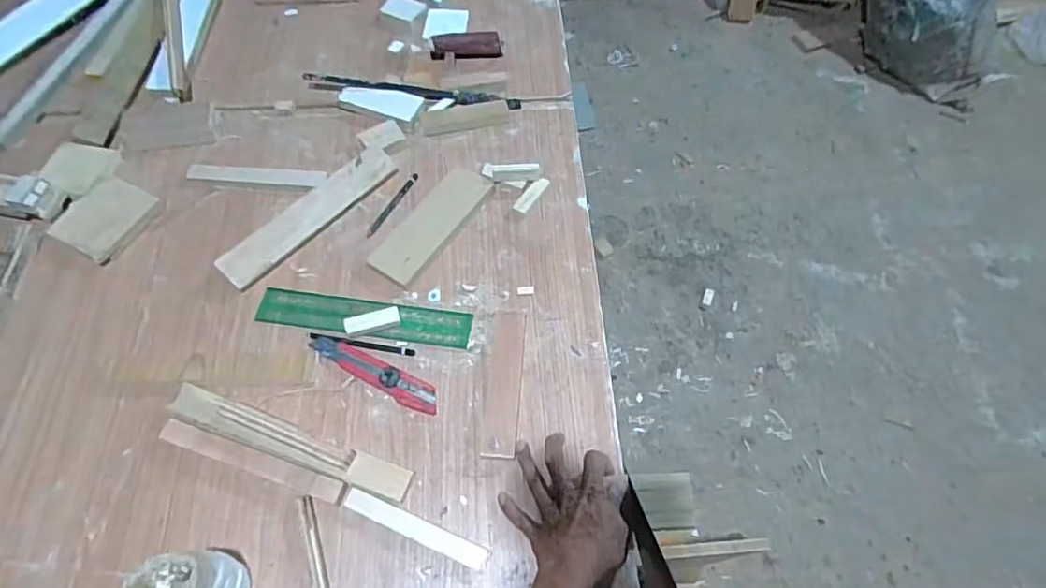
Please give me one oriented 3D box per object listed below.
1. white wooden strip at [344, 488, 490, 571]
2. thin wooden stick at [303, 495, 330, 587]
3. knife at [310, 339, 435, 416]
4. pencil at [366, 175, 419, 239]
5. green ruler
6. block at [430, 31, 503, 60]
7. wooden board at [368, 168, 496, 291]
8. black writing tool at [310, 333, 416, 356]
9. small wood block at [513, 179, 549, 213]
[{"bbox_3d":[-0.102,0.224,0.555,0.145,0.007,0.020,22,63,9],"label":"white wooden strip"},{"bbox_3d":[-0.196,0.256,0.552,0.013,0.006,0.122,-17,64,-11],"label":"thin wooden stick"},{"bbox_3d":[-0.165,0.086,0.637,0.158,0.016,0.032,23,64,10],"label":"knife"},{"bbox_3d":[-0.168,-0.116,0.745,0.012,0.004,0.112,27,64,12],"label":"pencil"},{"bbox_3d":[-0.182,0.027,0.665,0.242,0.008,0.046,7,62,0],"label":"green ruler"},{"bbox_3d":[-0.086,-0.381,0.884,0.106,0.031,0.025,-8,63,-6],"label":"block"},{"bbox_3d":[-0.117,-0.092,0.741,0.063,0.007,0.188,31,65,14],"label":"wooden board"},{"bbox_3d":[-0.183,0.057,0.655,0.120,0.006,0.010,8,62,2],"label":"black writing tool"},{"bbox_3d":[0.011,-0.126,0.748,0.018,0.012,0.064,31,65,14],"label":"small wood block"}]

